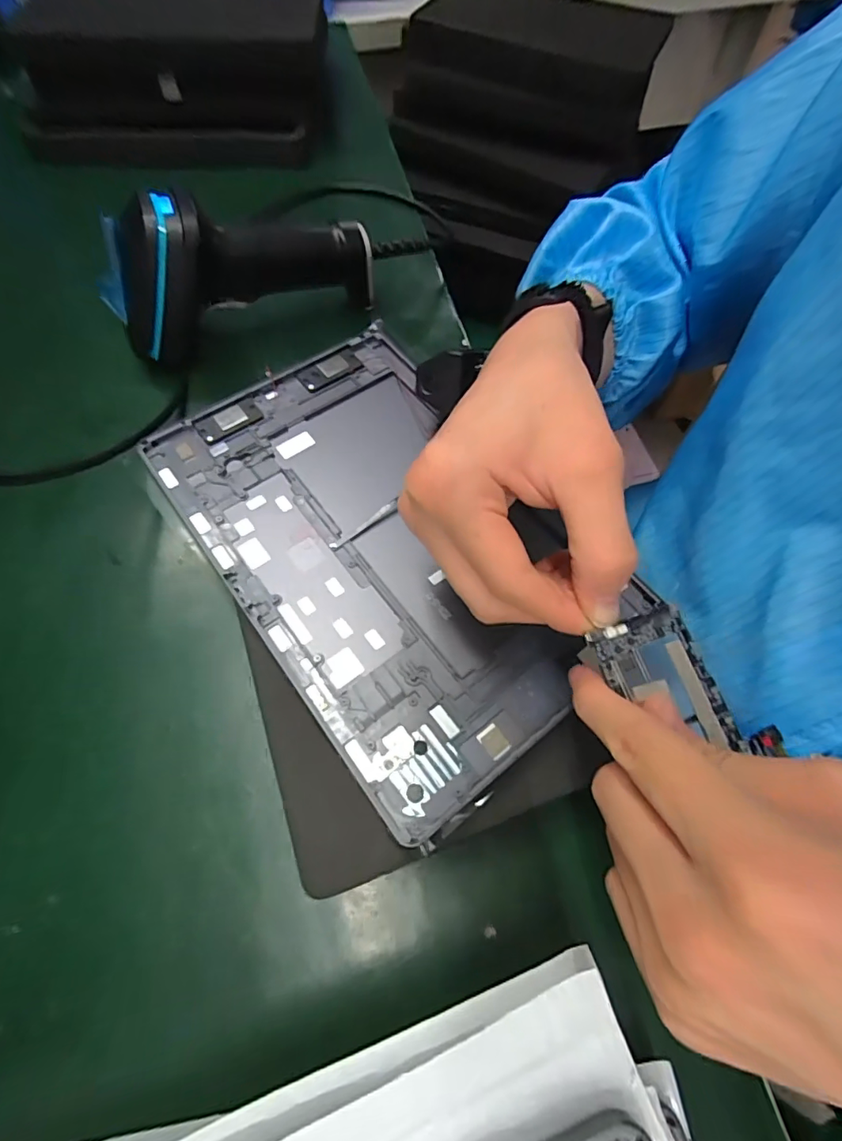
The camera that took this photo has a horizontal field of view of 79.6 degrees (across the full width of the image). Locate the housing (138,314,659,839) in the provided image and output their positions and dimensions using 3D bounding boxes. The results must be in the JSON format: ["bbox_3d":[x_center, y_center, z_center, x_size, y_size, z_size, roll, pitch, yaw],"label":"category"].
[{"bbox_3d":[-0.020,-0.021,0.271,0.160,0.009,0.252,-34,70,-16],"label":"housing"}]

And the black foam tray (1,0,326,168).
[{"bbox_3d":[-0.207,-0.405,0.415,0.256,0.104,0.077,-12,64,-5],"label":"black foam tray"}]

